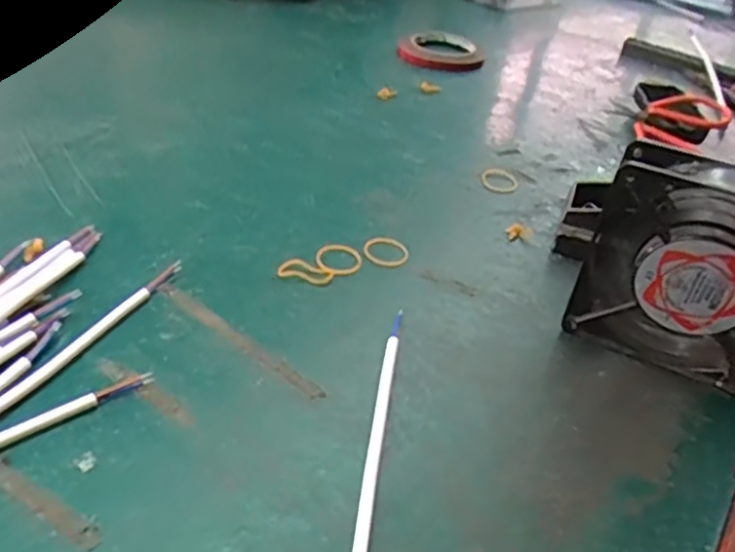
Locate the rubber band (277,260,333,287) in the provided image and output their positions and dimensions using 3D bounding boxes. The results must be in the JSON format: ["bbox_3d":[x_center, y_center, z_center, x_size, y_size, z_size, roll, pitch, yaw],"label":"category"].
[{"bbox_3d":[-0.041,-0.003,0.429,0.034,0.006,0.016,14,37,9],"label":"rubber band"}]

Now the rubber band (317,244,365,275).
[{"bbox_3d":[-0.019,-0.012,0.448,0.031,0.004,0.034,6,36,-1],"label":"rubber band"}]

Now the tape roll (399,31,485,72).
[{"bbox_3d":[0.091,-0.279,0.807,0.102,0.017,0.102,10,36,4],"label":"tape roll"}]

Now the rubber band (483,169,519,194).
[{"bbox_3d":[0.113,-0.081,0.558,0.031,0.005,0.037,13,37,8],"label":"rubber band"}]

